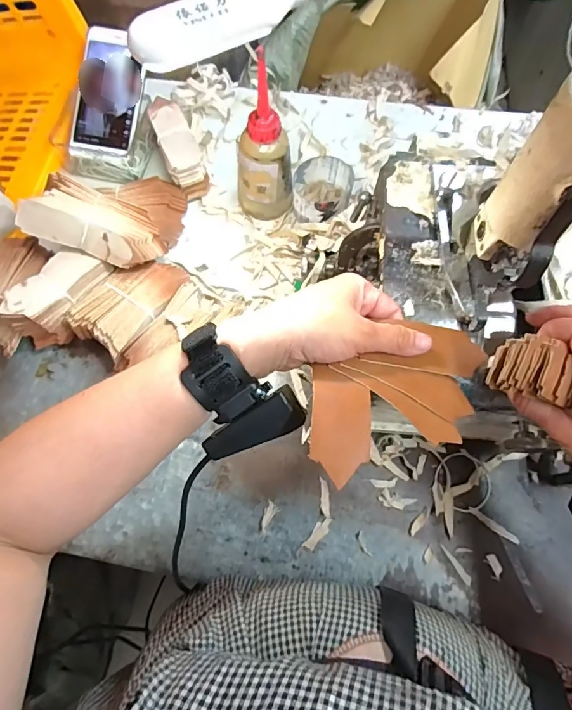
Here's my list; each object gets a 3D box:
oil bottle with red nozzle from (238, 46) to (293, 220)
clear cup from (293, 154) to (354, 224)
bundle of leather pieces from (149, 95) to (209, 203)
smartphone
[{"bbox_3d":[-0.022,-0.212,0.458,0.054,0.164,0.051,0,71,0],"label":"oil bottle with red nozzle"},{"bbox_3d":[0.043,-0.194,0.511,0.066,0.037,0.077,11,71,4],"label":"clear cup"},{"bbox_3d":[-0.131,-0.252,0.506,0.041,0.026,0.113,-22,72,-8],"label":"bundle of leather pieces"},{"bbox_3d":[-0.212,-0.314,0.514,0.080,0.014,0.149,10,89,4],"label":"smartphone"}]

